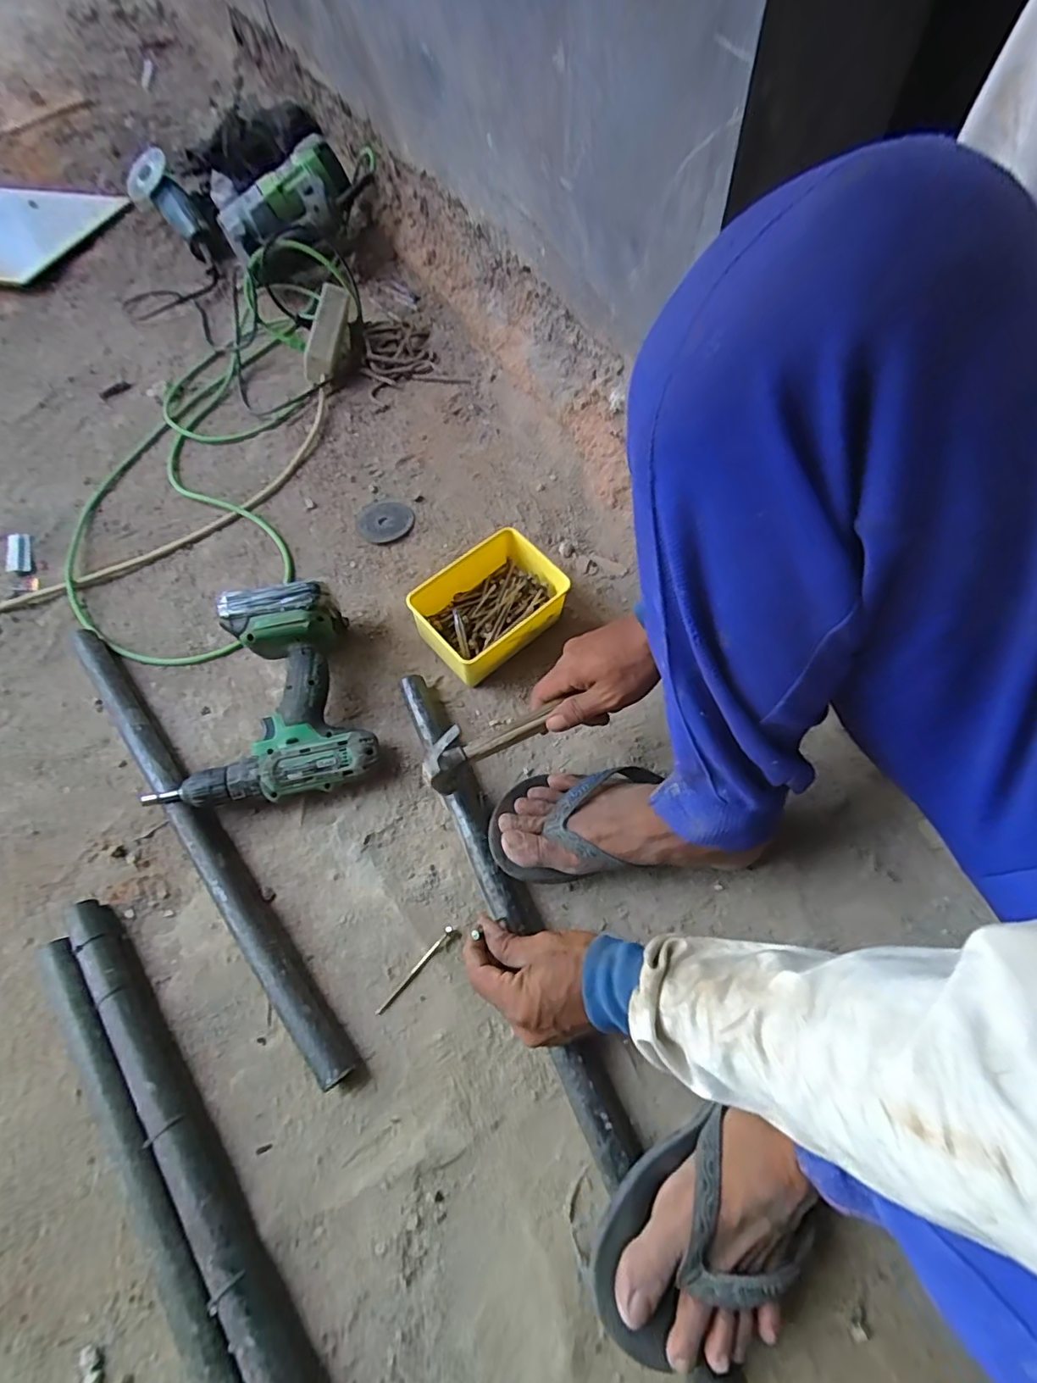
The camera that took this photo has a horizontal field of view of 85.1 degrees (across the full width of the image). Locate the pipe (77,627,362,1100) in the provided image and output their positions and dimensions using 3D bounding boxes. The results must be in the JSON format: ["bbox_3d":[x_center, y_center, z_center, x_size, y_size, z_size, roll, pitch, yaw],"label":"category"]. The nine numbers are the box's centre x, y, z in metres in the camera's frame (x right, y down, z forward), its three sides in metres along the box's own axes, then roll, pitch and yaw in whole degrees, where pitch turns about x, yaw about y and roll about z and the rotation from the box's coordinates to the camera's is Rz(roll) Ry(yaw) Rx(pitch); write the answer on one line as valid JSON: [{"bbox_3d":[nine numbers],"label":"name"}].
[{"bbox_3d":[-0.338,0.132,0.583,0.031,0.033,0.580,-39,67,-15],"label":"pipe"}]

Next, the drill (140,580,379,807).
[{"bbox_3d":[-0.275,0.009,0.596,0.225,0.101,0.208,-11,63,-2],"label":"drill"}]

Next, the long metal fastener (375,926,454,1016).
[{"bbox_3d":[-0.094,0.253,0.514,0.007,0.009,0.095,38,72,20],"label":"long metal fastener"}]

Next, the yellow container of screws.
[{"bbox_3d":[-0.028,-0.096,0.642,0.168,0.076,0.117,-34,66,-13],"label":"yellow container of screws"}]

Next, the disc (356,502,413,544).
[{"bbox_3d":[-0.180,-0.229,0.758,0.074,0.004,0.073,-2,63,3],"label":"disc"}]

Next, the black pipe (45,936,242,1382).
[{"bbox_3d":[-0.247,0.430,0.421,0.032,0.036,0.559,-38,67,-14],"label":"black pipe"}]

